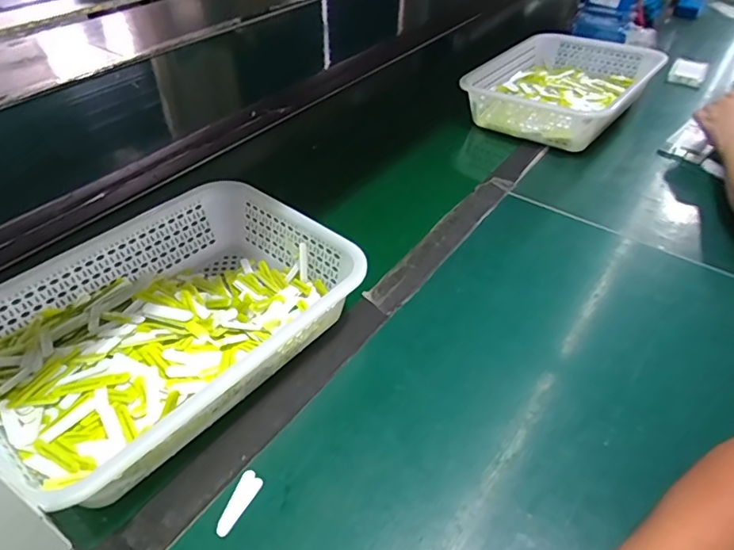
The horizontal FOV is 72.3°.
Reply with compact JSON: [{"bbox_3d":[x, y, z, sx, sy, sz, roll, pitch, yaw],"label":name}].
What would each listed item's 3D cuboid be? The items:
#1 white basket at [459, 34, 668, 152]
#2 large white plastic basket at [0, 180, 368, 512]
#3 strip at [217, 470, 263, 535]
[{"bbox_3d":[0.367,-0.355,0.963,0.270,0.087,0.370,30,51,28],"label":"white basket"},{"bbox_3d":[-0.202,0.045,0.515,0.246,0.082,0.347,31,51,30],"label":"large white plastic basket"},{"bbox_3d":[-0.105,0.187,0.414,0.020,0.004,0.053,15,44,16],"label":"strip"}]

